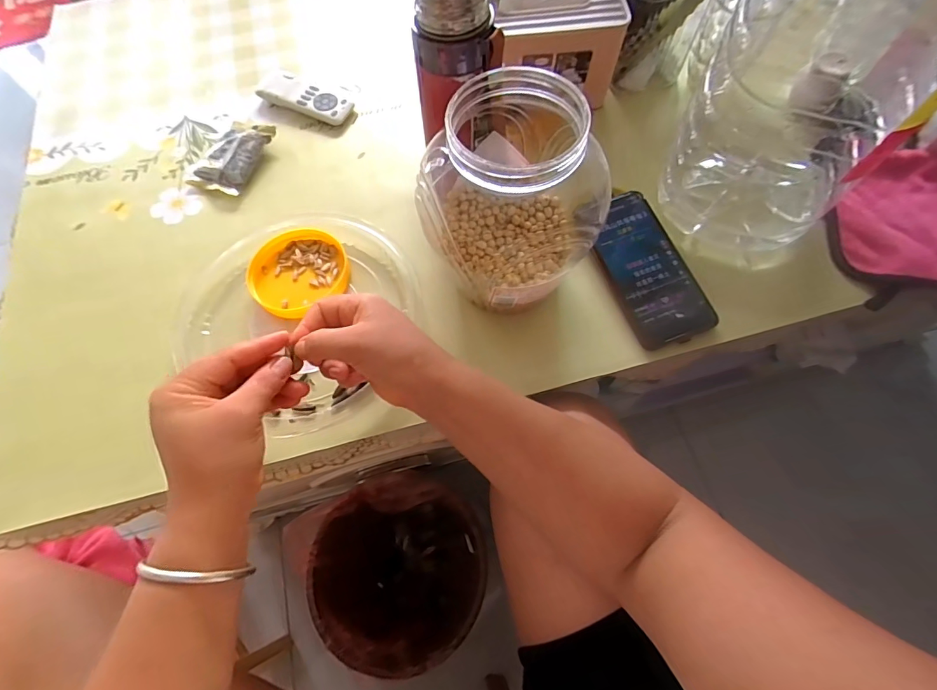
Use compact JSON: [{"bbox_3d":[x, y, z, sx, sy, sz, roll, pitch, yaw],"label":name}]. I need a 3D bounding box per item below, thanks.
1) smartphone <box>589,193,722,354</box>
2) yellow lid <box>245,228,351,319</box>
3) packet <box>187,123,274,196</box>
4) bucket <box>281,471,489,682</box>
[{"bbox_3d":[0.173,-0.077,0.432,0.073,0.010,0.159,-21,71,-2],"label":"smartphone"},{"bbox_3d":[-0.173,-0.076,0.449,0.096,0.014,0.092,-1,67,2],"label":"yellow lid"},{"bbox_3d":[-0.280,-0.226,0.519,0.070,0.016,0.102,17,69,9],"label":"packet"},{"bbox_3d":[-0.089,0.325,0.648,0.222,0.244,0.223,-1,67,2],"label":"bucket"}]

